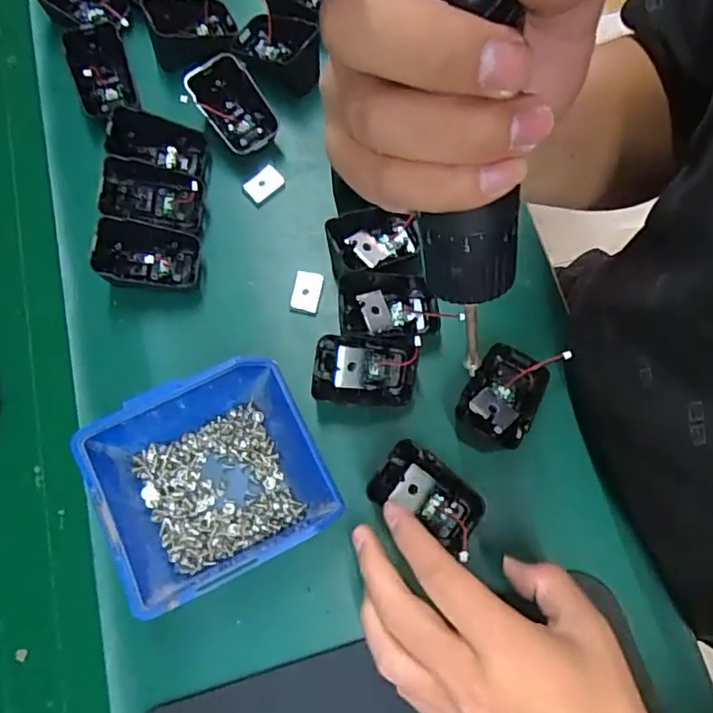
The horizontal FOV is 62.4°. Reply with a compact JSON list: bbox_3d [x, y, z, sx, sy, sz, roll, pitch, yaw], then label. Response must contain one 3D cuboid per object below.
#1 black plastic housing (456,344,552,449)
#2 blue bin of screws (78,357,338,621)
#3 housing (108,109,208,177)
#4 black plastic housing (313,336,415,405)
[{"bbox_3d":[0.095,0.026,0.382,0.047,0.028,0.070,33,75,11],"label":"black plastic housing"},{"bbox_3d":[-0.086,0.074,0.357,0.124,0.063,0.111,-27,74,-8],"label":"blue bin of screws"},{"bbox_3d":[-0.150,-0.158,0.442,0.070,0.022,0.040,8,69,-31],"label":"housing"},{"bbox_3d":[0.005,0.011,0.390,0.067,0.032,0.040,0,72,0],"label":"black plastic housing"}]

